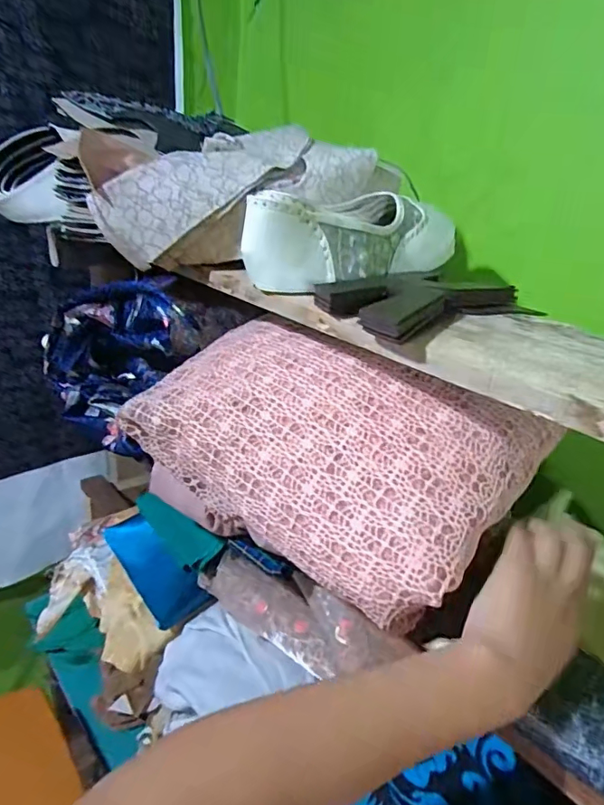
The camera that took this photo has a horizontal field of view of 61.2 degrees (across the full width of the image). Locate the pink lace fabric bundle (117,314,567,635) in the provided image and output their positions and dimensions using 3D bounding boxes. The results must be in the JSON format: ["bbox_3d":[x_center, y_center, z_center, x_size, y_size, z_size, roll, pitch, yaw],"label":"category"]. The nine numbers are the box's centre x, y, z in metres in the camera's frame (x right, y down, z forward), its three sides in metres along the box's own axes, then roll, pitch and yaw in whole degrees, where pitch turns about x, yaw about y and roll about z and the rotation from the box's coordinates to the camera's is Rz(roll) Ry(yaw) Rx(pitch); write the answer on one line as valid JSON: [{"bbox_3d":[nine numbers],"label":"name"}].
[{"bbox_3d":[0.016,0.033,0.427,0.312,0.137,0.164,21,29,31],"label":"pink lace fabric bundle"}]

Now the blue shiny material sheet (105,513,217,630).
[{"bbox_3d":[-0.171,0.194,0.602,0.062,0.018,0.138,-36,77,-11],"label":"blue shiny material sheet"}]

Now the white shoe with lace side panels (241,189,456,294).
[{"bbox_3d":[0.052,-0.149,0.470,0.091,0.073,0.212,23,29,33],"label":"white shoe with lace side panels"}]

